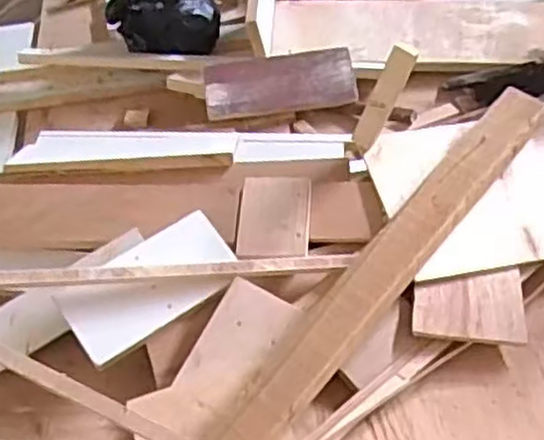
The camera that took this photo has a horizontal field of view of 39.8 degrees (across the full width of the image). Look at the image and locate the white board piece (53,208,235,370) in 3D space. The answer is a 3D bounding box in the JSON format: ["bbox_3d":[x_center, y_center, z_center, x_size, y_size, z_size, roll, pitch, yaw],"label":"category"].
[{"bbox_3d":[-0.134,0.070,0.830,0.189,0.017,0.104,-31,63,-18],"label":"white board piece"}]

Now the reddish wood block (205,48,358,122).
[{"bbox_3d":[0.013,-0.197,1.104,0.220,0.084,0.013,-10,1,-8],"label":"reddish wood block"}]

